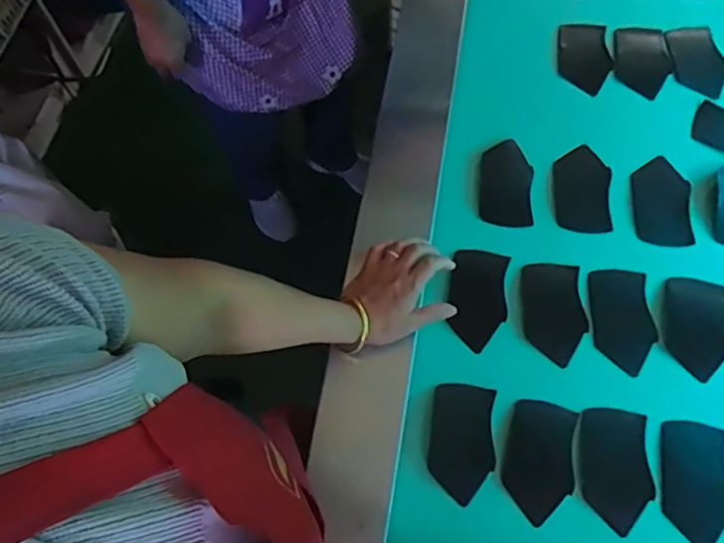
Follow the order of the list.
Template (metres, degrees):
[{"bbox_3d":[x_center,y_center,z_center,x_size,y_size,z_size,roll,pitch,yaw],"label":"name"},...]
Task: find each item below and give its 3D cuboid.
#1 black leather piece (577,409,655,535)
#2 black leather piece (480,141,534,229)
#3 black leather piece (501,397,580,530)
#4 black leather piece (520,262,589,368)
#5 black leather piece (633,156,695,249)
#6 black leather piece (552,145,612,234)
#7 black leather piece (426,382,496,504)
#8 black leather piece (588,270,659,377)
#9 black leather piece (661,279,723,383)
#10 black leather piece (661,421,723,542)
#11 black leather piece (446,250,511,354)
[{"bbox_3d":[0.278,0.215,0.622,0.071,0.007,0.126,5,62,7],"label":"black leather piece"},{"bbox_3d":[0.192,-0.120,0.750,0.066,0.004,0.128,7,68,3],"label":"black leather piece"},{"bbox_3d":[0.195,0.206,0.625,0.072,0.007,0.128,15,63,6],"label":"black leather piece"},{"bbox_3d":[0.231,0.047,0.683,0.068,0.025,0.119,1,67,1],"label":"black leather piece"},{"bbox_3d":[0.394,-0.093,0.746,0.071,0.006,0.126,3,71,3],"label":"black leather piece"},{"bbox_3d":[0.291,-0.110,0.752,0.072,0.005,0.127,7,68,3],"label":"black leather piece"},{"bbox_3d":[0.111,0.190,0.633,0.068,0.009,0.123,4,65,9],"label":"black leather piece"},{"bbox_3d":[0.316,0.059,0.689,0.067,0.014,0.127,1,67,1],"label":"black leather piece"},{"bbox_3d":[0.403,0.067,0.680,0.081,0.005,0.120,11,68,5],"label":"black leather piece"},{"bbox_3d":[0.364,0.231,0.617,0.066,0.004,0.128,5,68,12],"label":"black leather piece"},{"bbox_3d":[0.141,0.033,0.694,0.068,0.006,0.124,10,67,0],"label":"black leather piece"}]

